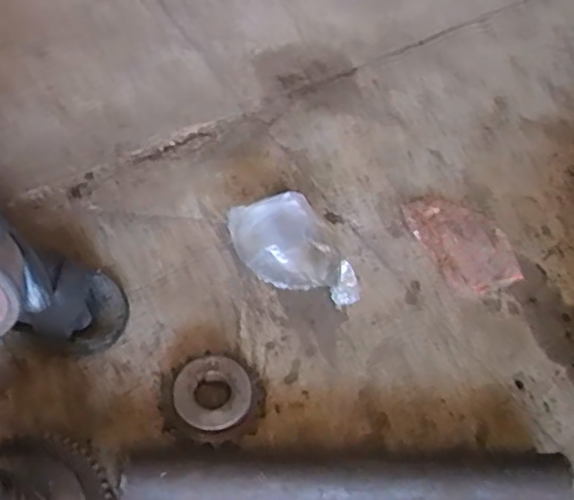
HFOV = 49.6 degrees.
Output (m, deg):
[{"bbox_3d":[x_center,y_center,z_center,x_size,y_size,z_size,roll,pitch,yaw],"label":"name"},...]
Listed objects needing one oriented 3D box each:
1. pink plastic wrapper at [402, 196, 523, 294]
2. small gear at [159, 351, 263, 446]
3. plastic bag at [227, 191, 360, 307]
[{"bbox_3d":[0.200,-0.013,0.722,0.084,0.026,0.146,-18,59,-16],"label":"pink plastic wrapper"},{"bbox_3d":[-0.072,0.136,0.589,0.097,0.034,0.086,15,56,6],"label":"small gear"},{"bbox_3d":[0.003,0.007,0.679,0.103,0.060,0.150,-28,62,-22],"label":"plastic bag"}]

